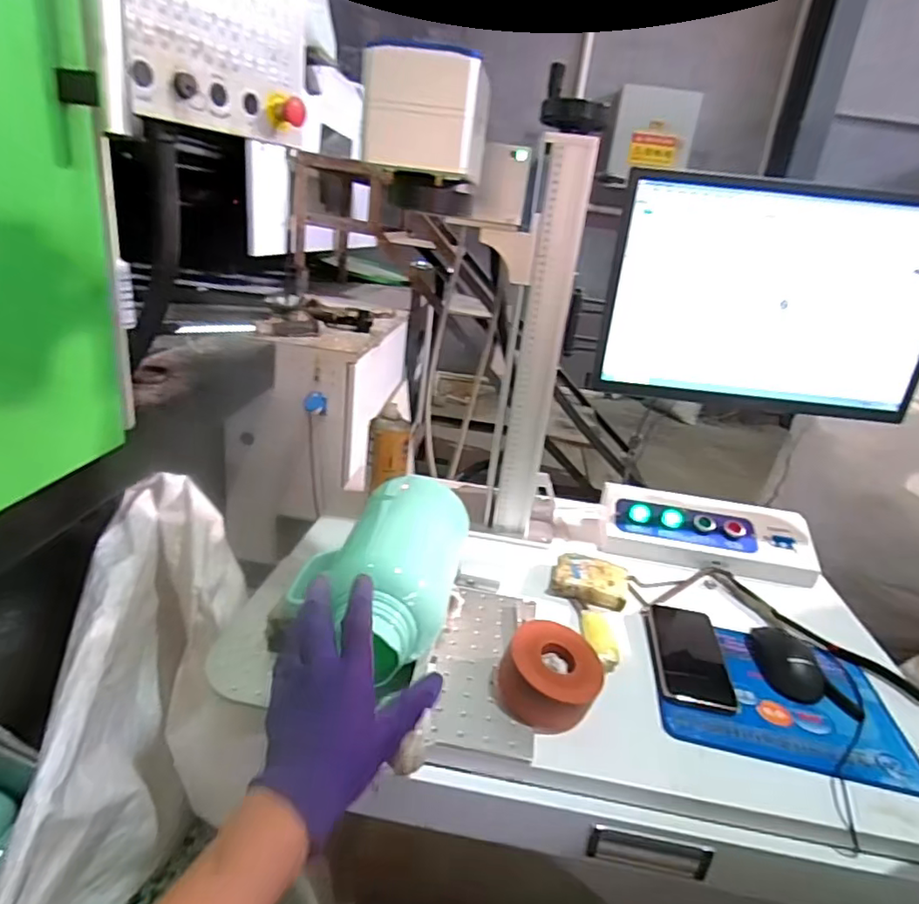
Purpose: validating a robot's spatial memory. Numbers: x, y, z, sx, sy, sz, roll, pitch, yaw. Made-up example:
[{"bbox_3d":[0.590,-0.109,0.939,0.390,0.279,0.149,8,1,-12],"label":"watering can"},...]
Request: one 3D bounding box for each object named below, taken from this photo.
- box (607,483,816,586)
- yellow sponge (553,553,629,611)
[{"bbox_3d":[0.389,0.134,0.932,0.320,0.090,0.114,9,22,5],"label":"box"},{"bbox_3d":[0.181,0.178,0.808,0.100,0.026,0.083,13,23,16],"label":"yellow sponge"}]

